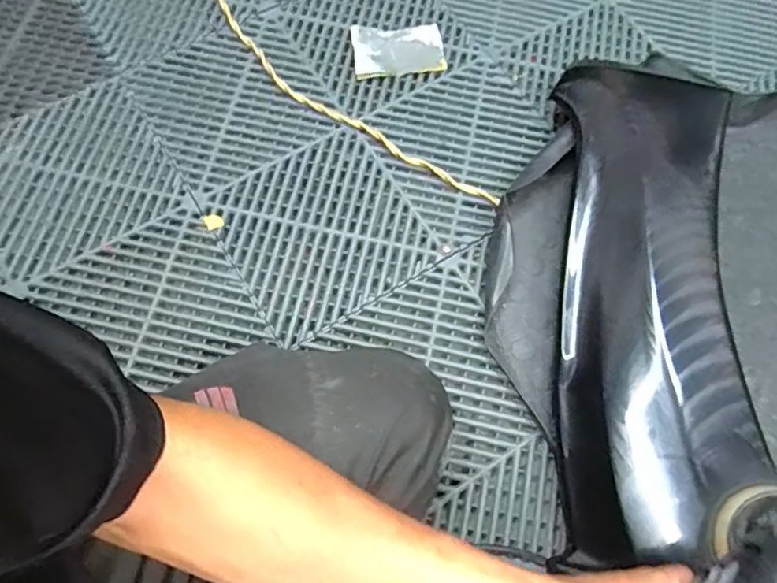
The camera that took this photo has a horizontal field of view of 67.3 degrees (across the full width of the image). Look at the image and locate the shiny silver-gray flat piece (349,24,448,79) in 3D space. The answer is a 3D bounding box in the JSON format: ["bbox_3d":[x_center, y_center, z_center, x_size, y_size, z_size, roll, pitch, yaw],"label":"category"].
[{"bbox_3d":[0.011,-0.301,0.723,0.111,0.016,0.077,-7,69,-5],"label":"shiny silver-gray flat piece"}]

